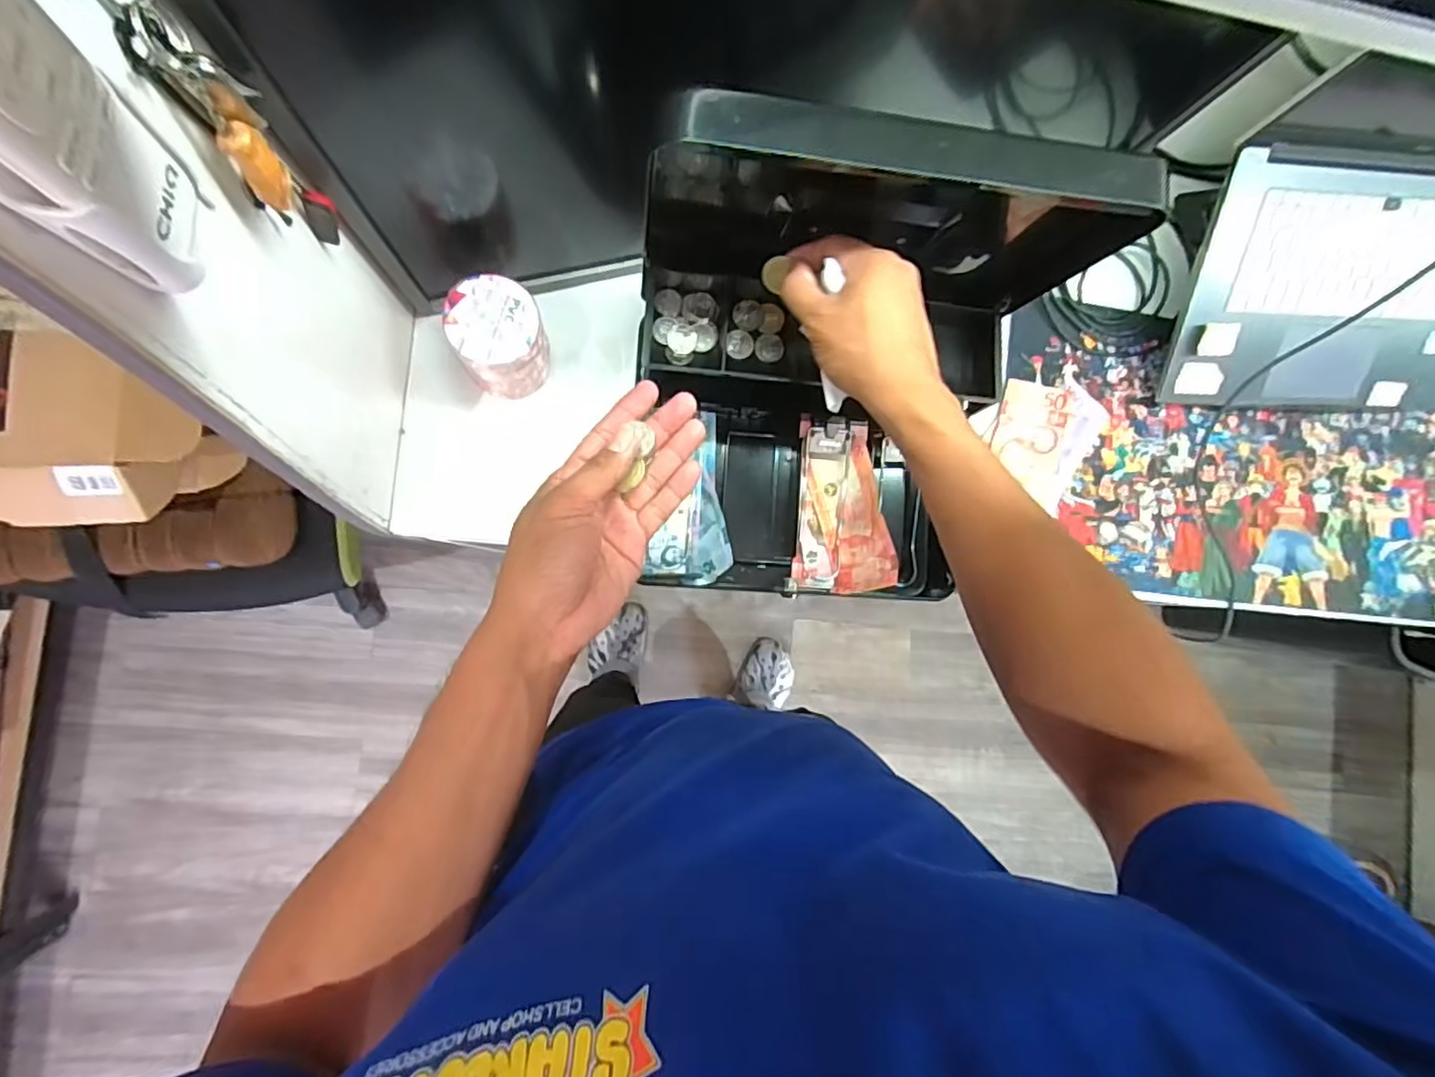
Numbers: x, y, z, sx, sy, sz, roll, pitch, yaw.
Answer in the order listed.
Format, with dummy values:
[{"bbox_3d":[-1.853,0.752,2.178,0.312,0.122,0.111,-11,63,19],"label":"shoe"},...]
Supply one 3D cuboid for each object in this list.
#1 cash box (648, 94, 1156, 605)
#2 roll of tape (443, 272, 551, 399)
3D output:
[{"bbox_3d":[0.090,-0.125,0.474,0.289,0.294,0.328,6,85,-7],"label":"cash box"},{"bbox_3d":[-0.179,-0.166,0.530,0.071,0.086,0.076,1,86,-8],"label":"roll of tape"}]

